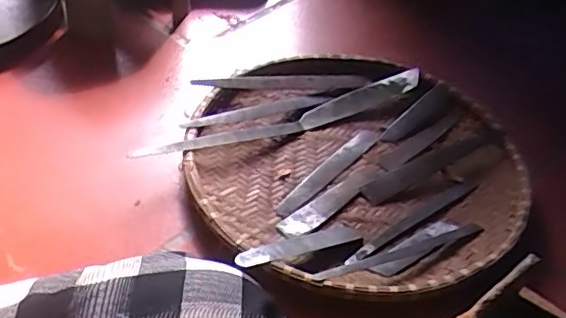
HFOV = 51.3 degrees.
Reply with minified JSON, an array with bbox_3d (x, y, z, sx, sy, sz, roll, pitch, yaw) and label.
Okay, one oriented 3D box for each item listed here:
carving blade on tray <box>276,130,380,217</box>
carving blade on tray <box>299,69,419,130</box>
[{"bbox_3d":[0.046,0.012,0.607,0.027,0.006,0.156,33,50,23],"label":"carving blade on tray"},{"bbox_3d":[0.088,-0.069,0.676,0.159,0.013,0.033,-23,61,-20],"label":"carving blade on tray"}]

